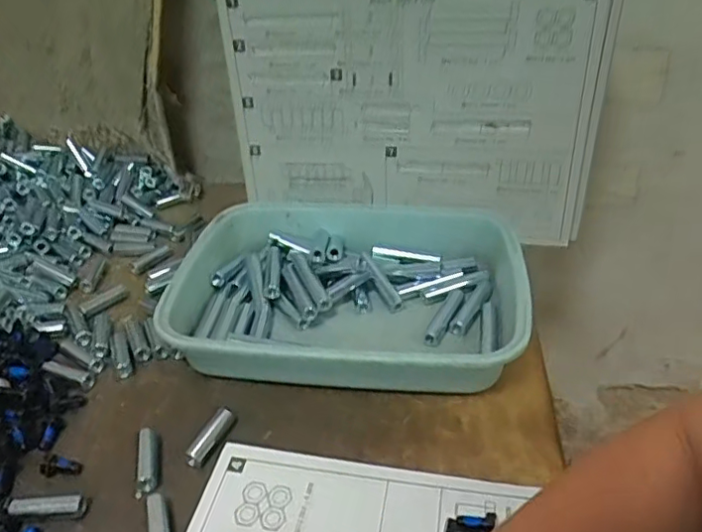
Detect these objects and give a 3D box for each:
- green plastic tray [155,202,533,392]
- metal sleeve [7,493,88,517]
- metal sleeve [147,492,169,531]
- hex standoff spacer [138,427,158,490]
[{"bbox_3d":[0.001,0.019,0.567,0.304,0.061,0.241,1,35,7],"label":"green plastic tray"},{"bbox_3d":[-0.210,0.167,0.414,0.048,0.017,0.012,-4,35,0],"label":"metal sleeve"},{"bbox_3d":[-0.128,0.176,0.399,0.013,0.008,0.052,-15,36,-15],"label":"metal sleeve"},{"bbox_3d":[-0.151,0.143,0.445,0.013,0.012,0.051,-12,36,-12],"label":"hex standoff spacer"}]

